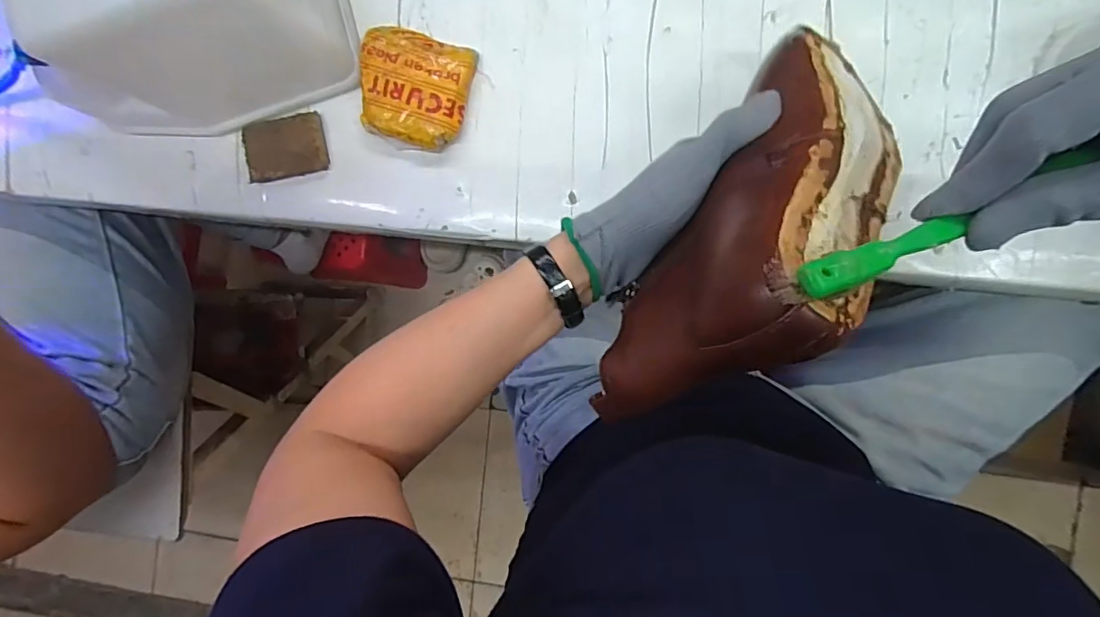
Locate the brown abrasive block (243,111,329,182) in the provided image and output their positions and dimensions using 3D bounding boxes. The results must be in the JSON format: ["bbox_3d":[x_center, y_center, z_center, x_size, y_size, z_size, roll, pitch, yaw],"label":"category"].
[{"bbox_3d":[-0.226,-0.135,0.470,0.070,0.017,0.047,-10,105,8],"label":"brown abrasive block"}]

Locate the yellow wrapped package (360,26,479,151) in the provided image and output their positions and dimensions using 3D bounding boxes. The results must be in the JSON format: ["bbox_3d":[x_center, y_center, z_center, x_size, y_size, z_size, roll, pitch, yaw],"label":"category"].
[{"bbox_3d":[-0.112,-0.180,0.453,0.089,0.023,0.087,18,94,7],"label":"yellow wrapped package"}]

